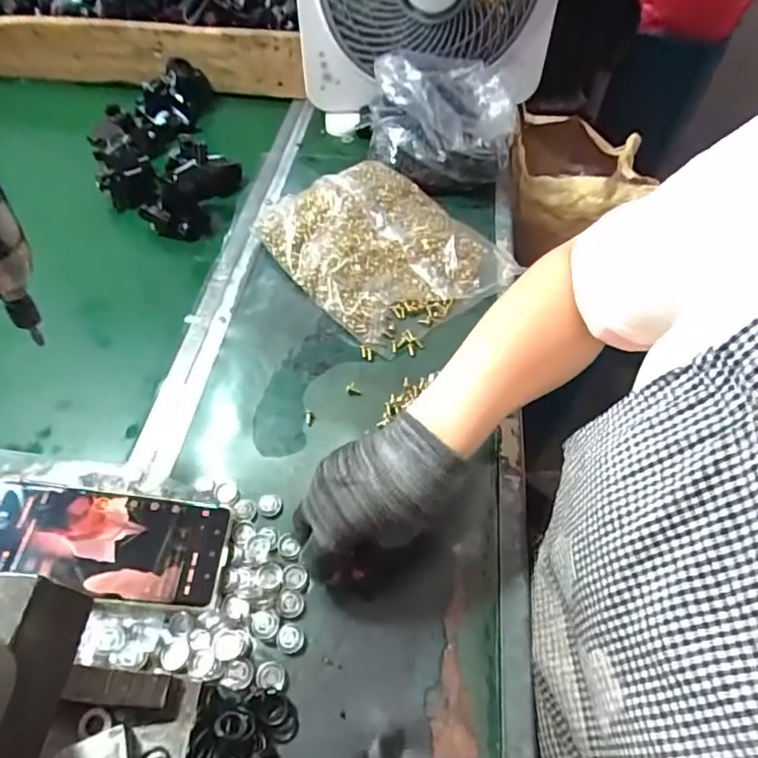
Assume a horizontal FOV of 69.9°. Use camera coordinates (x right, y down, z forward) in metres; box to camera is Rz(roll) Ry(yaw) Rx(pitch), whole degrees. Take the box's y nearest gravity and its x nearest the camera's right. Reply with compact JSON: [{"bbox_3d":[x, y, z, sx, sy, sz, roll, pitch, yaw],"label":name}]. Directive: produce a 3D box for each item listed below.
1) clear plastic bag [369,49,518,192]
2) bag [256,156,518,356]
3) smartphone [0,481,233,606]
[{"bbox_3d":[0.074,-0.319,0.645,0.162,0.109,0.178,4,53,2],"label":"clear plastic bag"},{"bbox_3d":[0.004,-0.149,0.584,0.200,0.044,0.242,-33,61,-24],"label":"bag"},{"bbox_3d":[-0.191,0.111,0.378,0.161,0.011,0.074,12,52,-7],"label":"smartphone"}]

